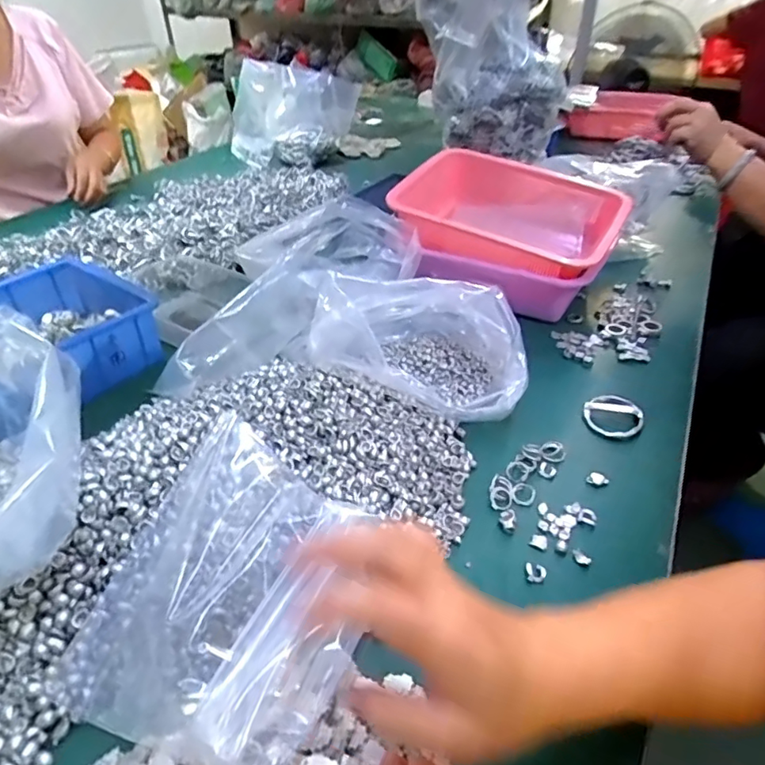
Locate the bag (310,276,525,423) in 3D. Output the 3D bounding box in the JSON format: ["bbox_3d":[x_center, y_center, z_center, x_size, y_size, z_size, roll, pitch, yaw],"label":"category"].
[{"bbox_3d":[0.049,-0.056,0.600,0.222,0.114,0.159,8,39,11],"label":"bag"}]

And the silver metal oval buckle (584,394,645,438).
[{"bbox_3d":[0.249,0.035,0.571,0.060,0.016,0.058,21,43,25],"label":"silver metal oval buckle"}]

